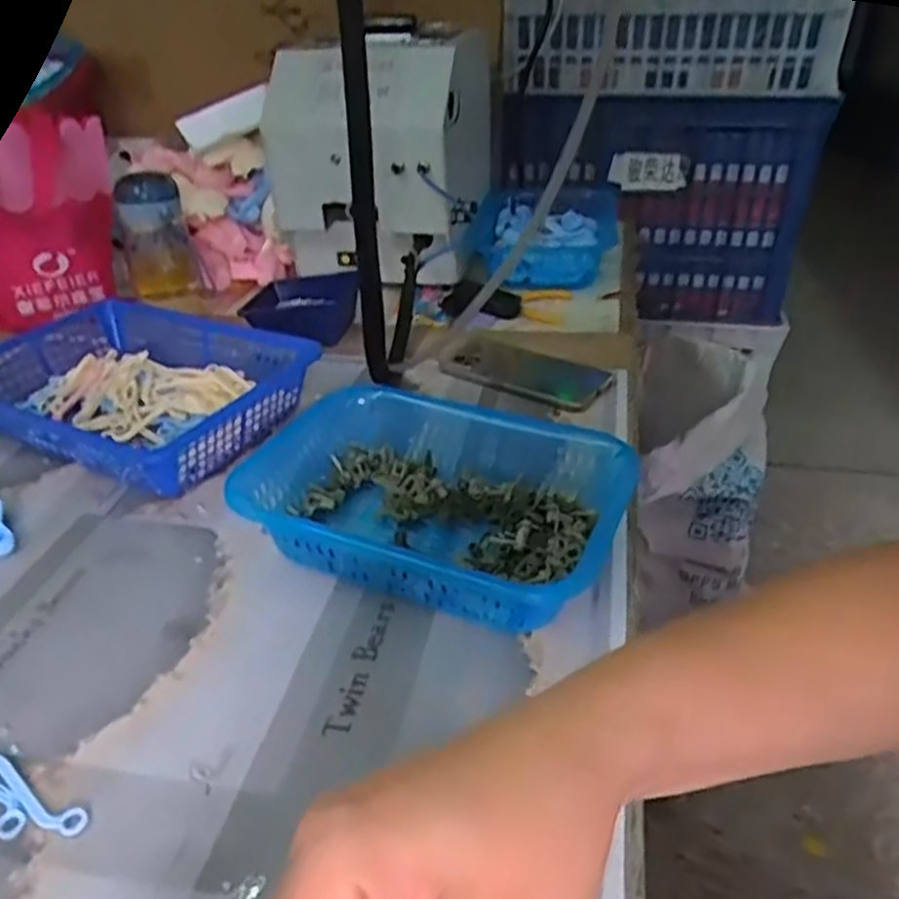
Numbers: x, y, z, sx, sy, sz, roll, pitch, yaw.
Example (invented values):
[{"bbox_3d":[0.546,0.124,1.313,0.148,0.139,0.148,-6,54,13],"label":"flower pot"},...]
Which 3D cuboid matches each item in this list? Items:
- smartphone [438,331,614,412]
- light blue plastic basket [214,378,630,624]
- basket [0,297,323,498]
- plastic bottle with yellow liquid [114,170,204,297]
[{"bbox_3d":[0.072,-0.081,0.759,0.174,0.011,0.082,22,39,30],"label":"smartphone"},{"bbox_3d":[-0.015,0.040,0.544,0.249,0.070,0.183,16,36,23],"label":"light blue plastic basket"},{"bbox_3d":[-0.287,-0.054,0.697,0.276,0.068,0.210,16,36,22],"label":"basket"},{"bbox_3d":[-0.344,-0.240,0.896,0.069,0.161,0.072,-15,64,-22],"label":"plastic bottle with yellow liquid"}]

